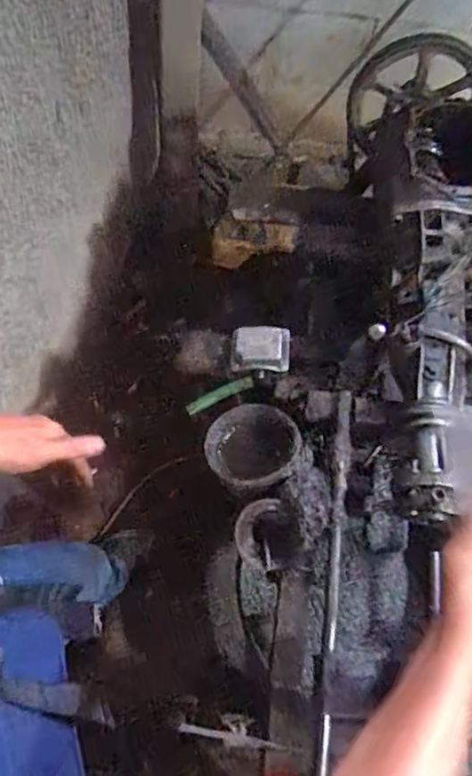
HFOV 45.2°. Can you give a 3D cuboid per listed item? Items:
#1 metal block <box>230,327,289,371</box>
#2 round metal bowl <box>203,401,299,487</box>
[{"bbox_3d":[0.039,-0.062,0.865,0.088,0.033,0.070,3,63,1],"label":"metal block"},{"bbox_3d":[0.029,0.089,0.790,0.120,0.060,0.120,-8,61,14],"label":"round metal bowl"}]

